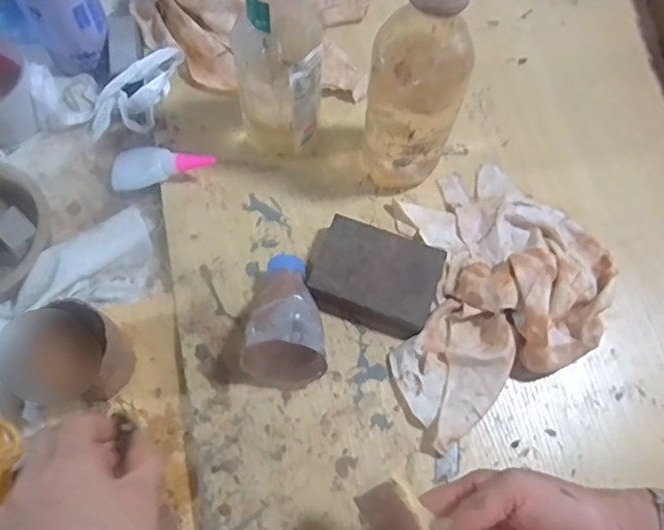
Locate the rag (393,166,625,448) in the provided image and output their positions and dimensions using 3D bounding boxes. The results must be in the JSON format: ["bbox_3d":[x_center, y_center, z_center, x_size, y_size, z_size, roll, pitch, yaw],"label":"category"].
[{"bbox_3d":[0.125,0.009,0.475,0.216,0.050,0.185,-29,72,-14],"label":"rag"}]

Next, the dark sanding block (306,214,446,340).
[{"bbox_3d":[0.036,0.011,0.478,0.097,0.031,0.077,19,68,5],"label":"dark sanding block"}]

